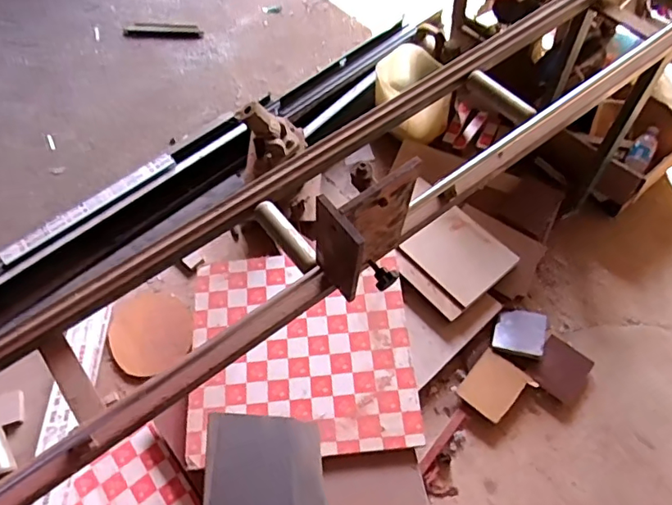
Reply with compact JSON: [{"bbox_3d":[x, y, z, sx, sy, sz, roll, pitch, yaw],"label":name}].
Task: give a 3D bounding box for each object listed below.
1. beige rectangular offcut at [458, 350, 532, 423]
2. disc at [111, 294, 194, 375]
[{"bbox_3d":[0.398,0.338,1.345,0.126,0.012,0.149,36,74,26],"label":"beige rectangular offcut"},{"bbox_3d":[-0.525,0.222,1.507,0.219,0.024,0.240,-1,58,2],"label":"disc"}]

